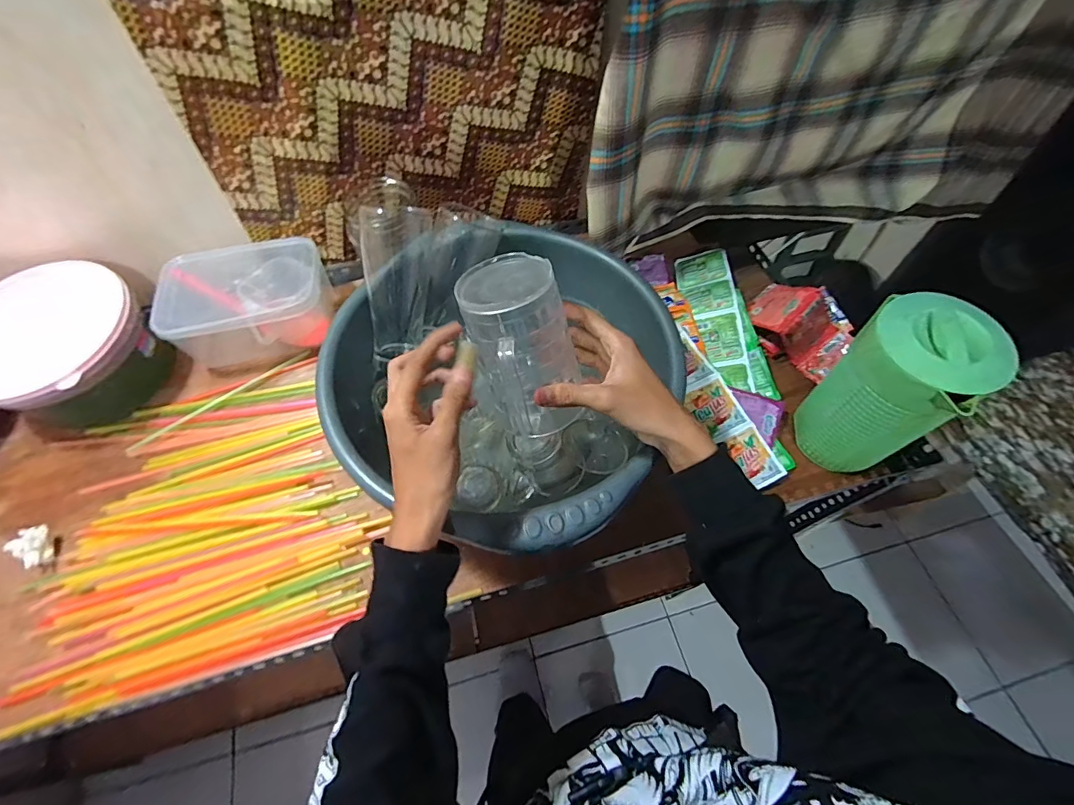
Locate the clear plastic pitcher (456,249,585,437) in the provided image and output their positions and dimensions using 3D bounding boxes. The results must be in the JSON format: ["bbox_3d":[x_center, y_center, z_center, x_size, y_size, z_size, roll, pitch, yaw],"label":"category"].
[{"bbox_3d":[-0.012,-0.035,0.382,0.083,0.141,0.079,-34,44,-17],"label":"clear plastic pitcher"}]

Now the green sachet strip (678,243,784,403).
[{"bbox_3d":[0.254,-0.119,0.632,0.075,0.044,0.252,-9,60,-4],"label":"green sachet strip"}]

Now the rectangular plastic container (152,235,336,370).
[{"bbox_3d":[-0.384,-0.138,0.632,0.195,0.103,0.140,-14,61,-7],"label":"rectangular plastic container"}]

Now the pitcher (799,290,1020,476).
[{"bbox_3d":[0.353,-0.009,0.476,0.089,0.191,0.102,-31,64,-16],"label":"pitcher"}]

